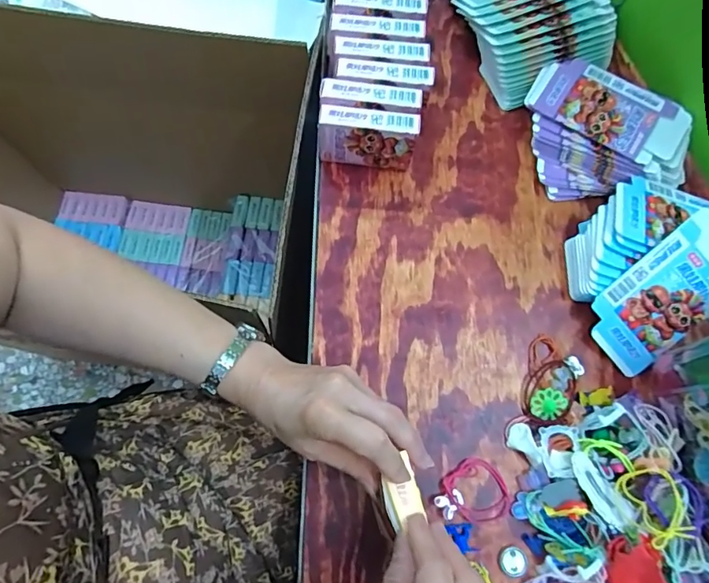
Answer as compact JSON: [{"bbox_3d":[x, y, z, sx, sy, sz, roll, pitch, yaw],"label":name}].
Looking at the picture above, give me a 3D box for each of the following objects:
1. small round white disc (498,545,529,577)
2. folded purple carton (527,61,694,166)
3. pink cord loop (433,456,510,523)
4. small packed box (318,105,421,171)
[{"bbox_3d":[0.135,0.228,0.411,0.025,0.004,0.024,1,74,-3],"label":"small round white disc"},{"bbox_3d":[0.261,-0.187,0.498,0.156,0.009,0.086,29,76,8],"label":"folded purple carton"},{"bbox_3d":[0.104,0.177,0.420,0.061,0.011,0.055,-35,79,-12],"label":"pink cord loop"},{"bbox_3d":[0.013,-0.146,0.473,0.090,0.069,0.025,6,74,-2],"label":"small packed box"}]

